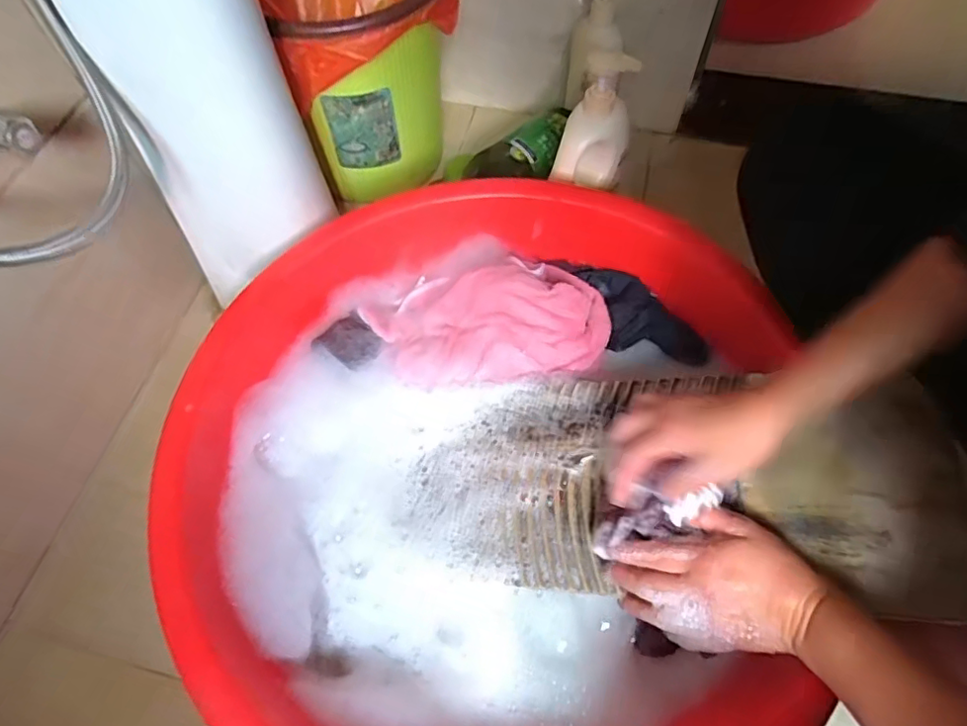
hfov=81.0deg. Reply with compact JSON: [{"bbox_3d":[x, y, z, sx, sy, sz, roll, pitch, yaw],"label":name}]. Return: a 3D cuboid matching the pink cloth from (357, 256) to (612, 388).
[{"bbox_3d":[0.006,-0.050,0.598,0.248,0.051,0.131,-5,60,-2],"label":"pink cloth"}]

